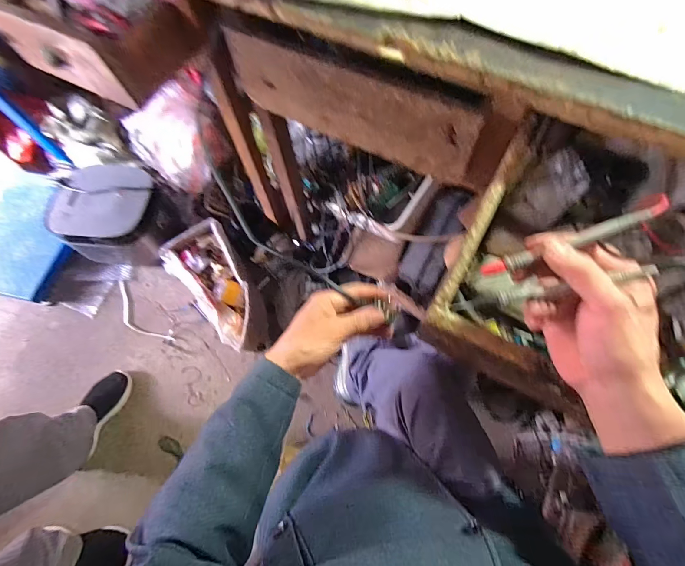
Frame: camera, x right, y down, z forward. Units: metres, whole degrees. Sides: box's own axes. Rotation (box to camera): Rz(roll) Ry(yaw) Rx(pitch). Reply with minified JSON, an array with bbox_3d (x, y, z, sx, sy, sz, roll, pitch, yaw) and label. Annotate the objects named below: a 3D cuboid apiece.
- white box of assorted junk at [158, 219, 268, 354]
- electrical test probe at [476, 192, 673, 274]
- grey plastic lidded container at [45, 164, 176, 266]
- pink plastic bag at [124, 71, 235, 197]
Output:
[{"bbox_3d":[-0.361,0.018,1.043,0.190,0.160,0.408,-32,84,-10],"label":"white box of assorted junk"},{"bbox_3d":[0.184,-0.035,0.282,0.143,0.009,0.013,-20,69,9],"label":"electrical test probe"},{"bbox_3d":[-0.721,-0.217,1.149,0.299,0.229,0.235,3,69,3],"label":"grey plastic lidded container"},{"bbox_3d":[-0.510,-0.458,1.108,0.280,0.218,0.209,-29,71,-9],"label":"pink plastic bag"}]

